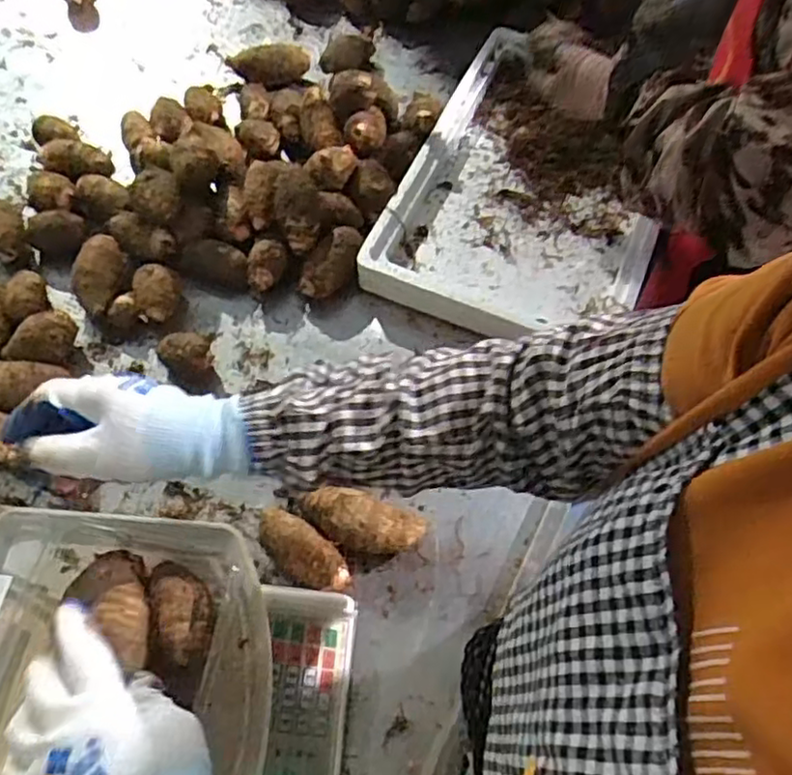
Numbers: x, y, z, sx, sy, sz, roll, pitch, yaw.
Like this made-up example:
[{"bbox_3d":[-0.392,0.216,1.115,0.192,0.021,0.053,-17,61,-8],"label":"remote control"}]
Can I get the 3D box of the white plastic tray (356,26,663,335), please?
[{"bbox_3d":[0.173,-0.255,0.822,0.289,0.044,0.460,20,63,9],"label":"white plastic tray"}]

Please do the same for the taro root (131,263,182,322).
[{"bbox_3d":[-0.260,-0.101,0.752,0.046,0.051,0.056,-19,63,-11],"label":"taro root"}]

